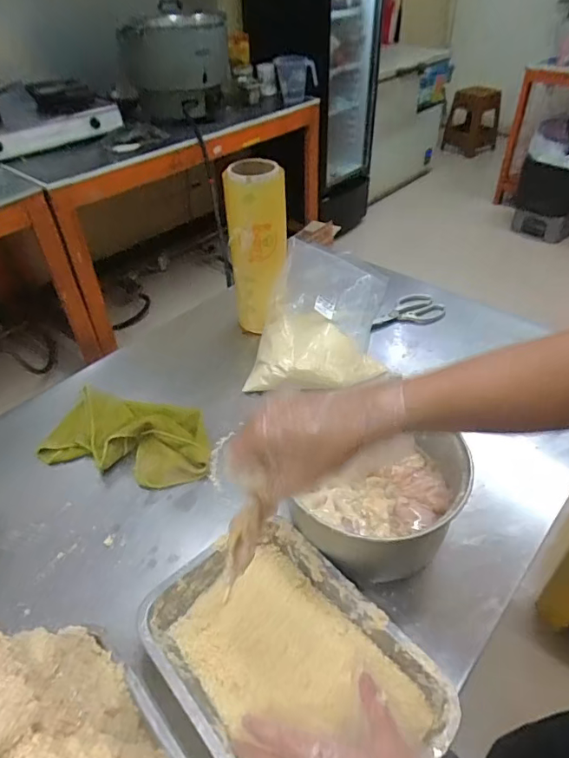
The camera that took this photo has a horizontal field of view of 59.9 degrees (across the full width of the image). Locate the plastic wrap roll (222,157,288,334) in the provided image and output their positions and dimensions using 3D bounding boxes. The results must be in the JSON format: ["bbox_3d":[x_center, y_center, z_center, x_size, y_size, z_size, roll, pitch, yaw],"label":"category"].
[{"bbox_3d":[-0.046,-0.224,0.889,0.101,0.313,0.086,-2,41,0],"label":"plastic wrap roll"}]

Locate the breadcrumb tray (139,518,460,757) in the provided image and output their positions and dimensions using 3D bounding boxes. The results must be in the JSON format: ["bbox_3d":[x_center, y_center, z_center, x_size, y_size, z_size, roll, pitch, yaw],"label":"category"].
[{"bbox_3d":[0.002,0.298,0.526,0.213,0.046,0.295,-32,49,-29],"label":"breadcrumb tray"}]

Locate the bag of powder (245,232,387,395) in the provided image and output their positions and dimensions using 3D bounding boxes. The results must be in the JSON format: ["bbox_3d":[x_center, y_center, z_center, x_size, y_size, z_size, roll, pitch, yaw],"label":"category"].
[{"bbox_3d":[0.074,-0.149,0.941,0.251,0.171,0.341,2,42,5],"label":"bag of powder"}]

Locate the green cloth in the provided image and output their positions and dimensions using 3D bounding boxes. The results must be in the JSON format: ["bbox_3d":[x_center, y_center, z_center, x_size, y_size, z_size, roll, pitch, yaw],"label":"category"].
[{"bbox_3d":[-0.242,0.089,0.791,0.270,0.045,0.149,12,43,16],"label":"green cloth"}]

